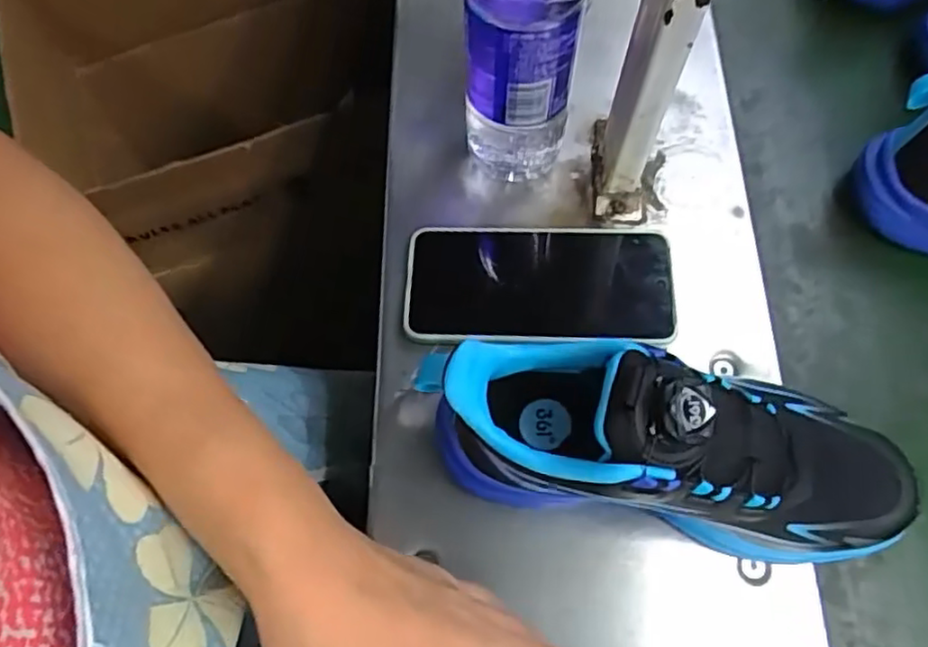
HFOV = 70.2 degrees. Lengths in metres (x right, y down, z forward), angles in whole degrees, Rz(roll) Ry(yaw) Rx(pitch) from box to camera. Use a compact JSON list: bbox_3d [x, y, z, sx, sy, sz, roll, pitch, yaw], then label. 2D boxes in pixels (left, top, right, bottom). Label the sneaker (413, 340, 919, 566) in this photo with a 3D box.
[{"bbox_3d":[0.100,0.060,0.315,0.223,0.113,0.079,6,68,4],"label":"sneaker"}]

